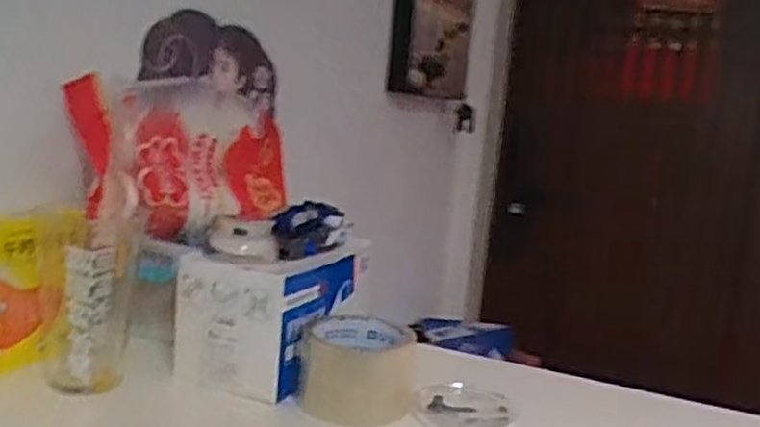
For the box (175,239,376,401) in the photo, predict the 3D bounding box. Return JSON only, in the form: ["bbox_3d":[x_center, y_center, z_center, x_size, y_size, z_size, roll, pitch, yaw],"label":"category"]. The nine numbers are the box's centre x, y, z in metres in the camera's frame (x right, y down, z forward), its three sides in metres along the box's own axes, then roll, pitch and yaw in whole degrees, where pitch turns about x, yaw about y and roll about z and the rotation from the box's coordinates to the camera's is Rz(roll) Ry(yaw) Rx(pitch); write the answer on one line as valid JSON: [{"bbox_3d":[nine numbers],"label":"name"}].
[{"bbox_3d":[-0.094,0.081,0.658,0.110,0.101,0.156,8,10,17],"label":"box"}]

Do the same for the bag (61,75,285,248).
[{"bbox_3d":[-0.178,-0.054,0.730,0.068,0.160,0.242,-16,-5,32],"label":"bag"}]

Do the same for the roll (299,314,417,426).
[{"bbox_3d":[-0.017,0.132,0.615,0.089,0.073,0.089,6,9,5],"label":"roll"}]

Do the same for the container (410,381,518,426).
[{"bbox_3d":[0.066,0.158,0.589,0.082,0.013,0.082,5,9,-1],"label":"container"}]

